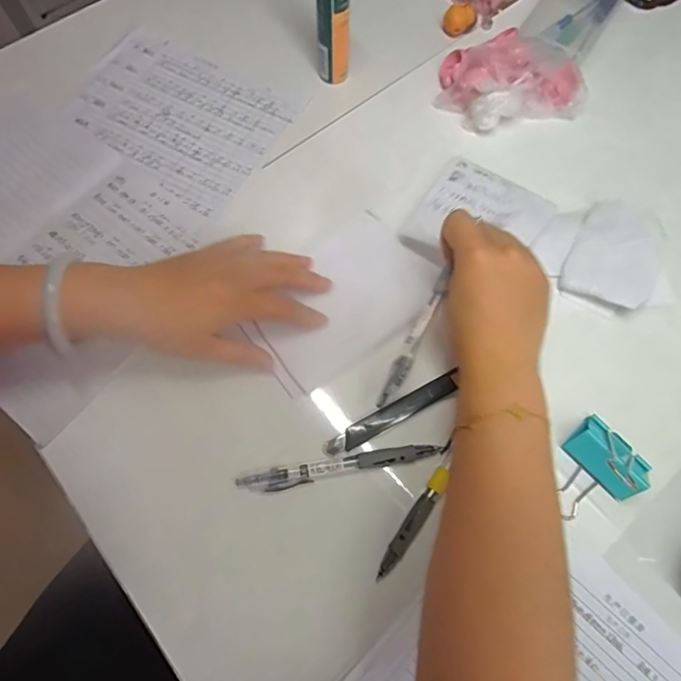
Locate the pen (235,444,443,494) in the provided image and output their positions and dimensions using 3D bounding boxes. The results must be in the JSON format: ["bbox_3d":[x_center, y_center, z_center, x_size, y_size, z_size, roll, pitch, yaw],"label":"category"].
[{"bbox_3d":[-0.001,0.087,0.333,0.138,0.011,0.015,-11,70,-3],"label":"pen"}]

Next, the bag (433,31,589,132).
[{"bbox_3d":[0.154,-0.242,0.441,0.128,0.042,0.089,-13,70,-4],"label":"bag"}]

